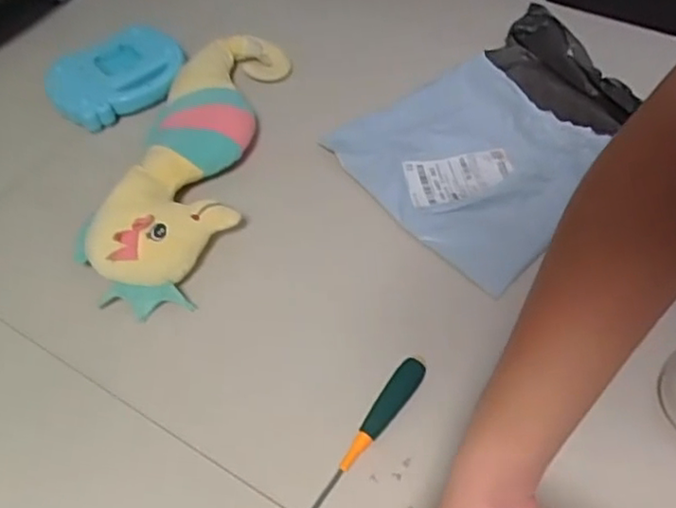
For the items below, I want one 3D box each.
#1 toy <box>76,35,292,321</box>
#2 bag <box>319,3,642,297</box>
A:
[{"bbox_3d":[-0.170,-0.132,0.745,0.158,0.059,0.438,9,57,11],"label":"toy"},{"bbox_3d":[0.207,-0.146,0.756,0.364,0.052,0.278,-34,59,-17],"label":"bag"}]

